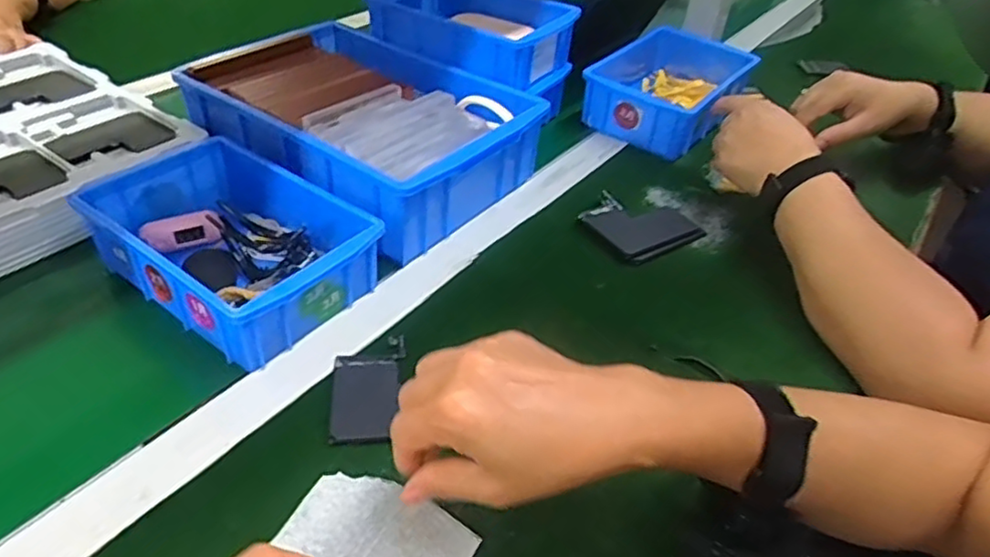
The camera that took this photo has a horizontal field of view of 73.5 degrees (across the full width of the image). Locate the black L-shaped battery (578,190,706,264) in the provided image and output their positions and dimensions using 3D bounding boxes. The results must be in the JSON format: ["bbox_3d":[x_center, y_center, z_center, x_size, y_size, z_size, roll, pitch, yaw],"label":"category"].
[{"bbox_3d":[0.142,-0.056,0.641,0.112,0.009,0.087,-21,48,-30],"label":"black L-shaped battery"}]

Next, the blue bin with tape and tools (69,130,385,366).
[{"bbox_3d":[-0.201,-0.029,0.507,0.200,0.060,0.133,28,44,23],"label":"blue bin with tape and tools"}]

